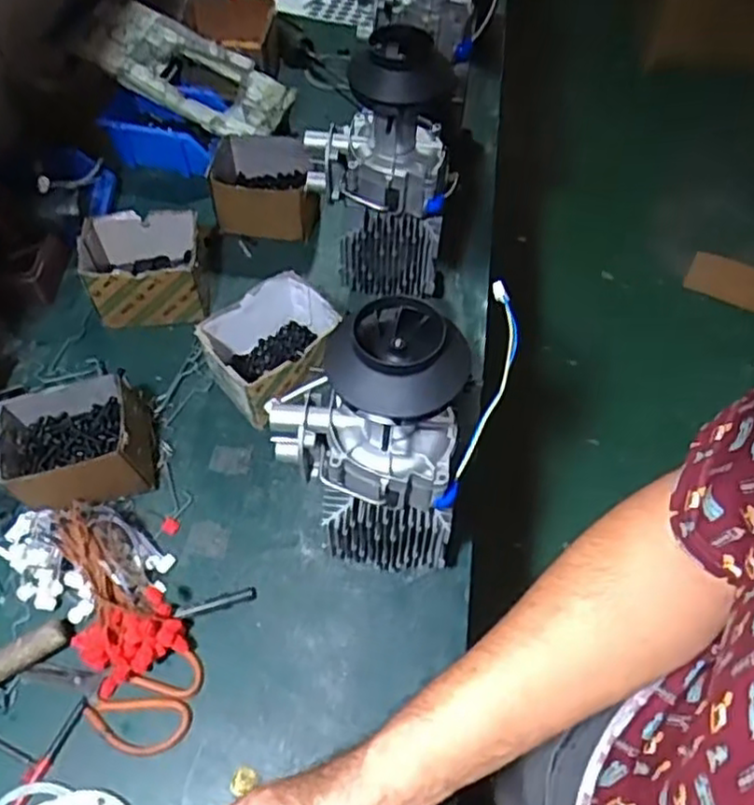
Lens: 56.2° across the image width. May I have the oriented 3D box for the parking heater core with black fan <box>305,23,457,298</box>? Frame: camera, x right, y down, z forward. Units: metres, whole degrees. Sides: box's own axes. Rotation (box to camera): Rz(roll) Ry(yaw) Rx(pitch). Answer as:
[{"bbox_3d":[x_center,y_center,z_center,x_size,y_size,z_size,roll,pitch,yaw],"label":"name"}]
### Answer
[{"bbox_3d":[0.002,-0.266,0.806,0.157,0.289,0.119,0,58,0],"label":"parking heater core with black fan"}]

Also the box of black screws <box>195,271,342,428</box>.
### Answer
[{"bbox_3d":[-0.120,-0.060,0.838,0.147,0.097,0.128,-28,62,-16],"label":"box of black screws"}]

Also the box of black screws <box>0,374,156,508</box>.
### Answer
[{"bbox_3d":[-0.326,0.045,0.771,0.144,0.091,0.137,-13,58,-8],"label":"box of black screws"}]

